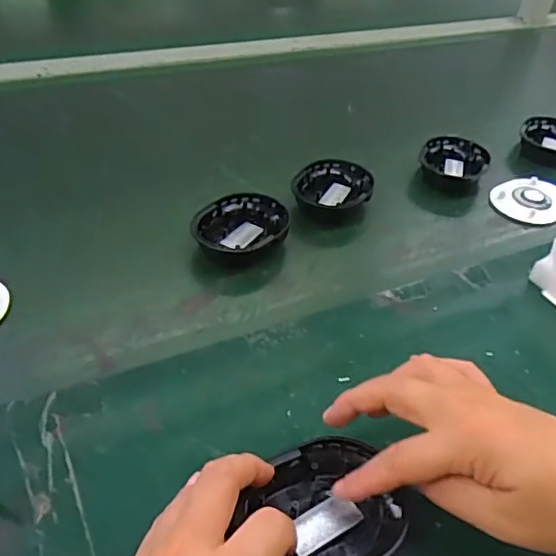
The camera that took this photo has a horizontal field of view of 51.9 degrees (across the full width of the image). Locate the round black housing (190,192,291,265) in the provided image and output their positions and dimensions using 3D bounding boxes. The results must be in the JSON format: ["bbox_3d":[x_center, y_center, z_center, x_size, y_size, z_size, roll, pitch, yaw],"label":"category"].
[{"bbox_3d":[-0.031,-0.043,0.508,0.072,0.026,0.084,20,43,15],"label":"round black housing"}]

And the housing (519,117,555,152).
[{"bbox_3d":[0.323,-0.164,0.676,0.070,0.022,0.087,24,45,20],"label":"housing"}]

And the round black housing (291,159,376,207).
[{"bbox_3d":[0.056,-0.088,0.570,0.072,0.025,0.080,15,42,11],"label":"round black housing"}]

